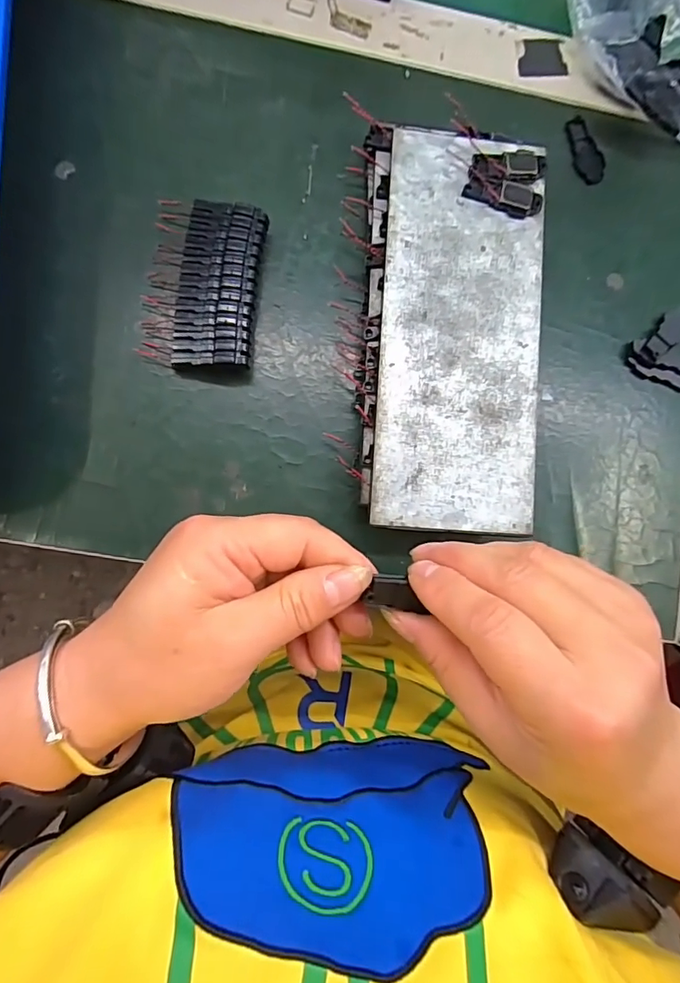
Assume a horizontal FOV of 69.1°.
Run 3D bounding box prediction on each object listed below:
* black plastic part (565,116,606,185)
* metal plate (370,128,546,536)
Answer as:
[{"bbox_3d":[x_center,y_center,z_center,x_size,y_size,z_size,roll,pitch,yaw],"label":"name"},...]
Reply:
[{"bbox_3d":[0.141,-0.196,0.283,0.018,0.004,0.039,-15,87,-6],"label":"black plastic part"},{"bbox_3d":[0.059,-0.079,0.241,0.078,0.004,0.194,4,86,-5],"label":"metal plate"}]

